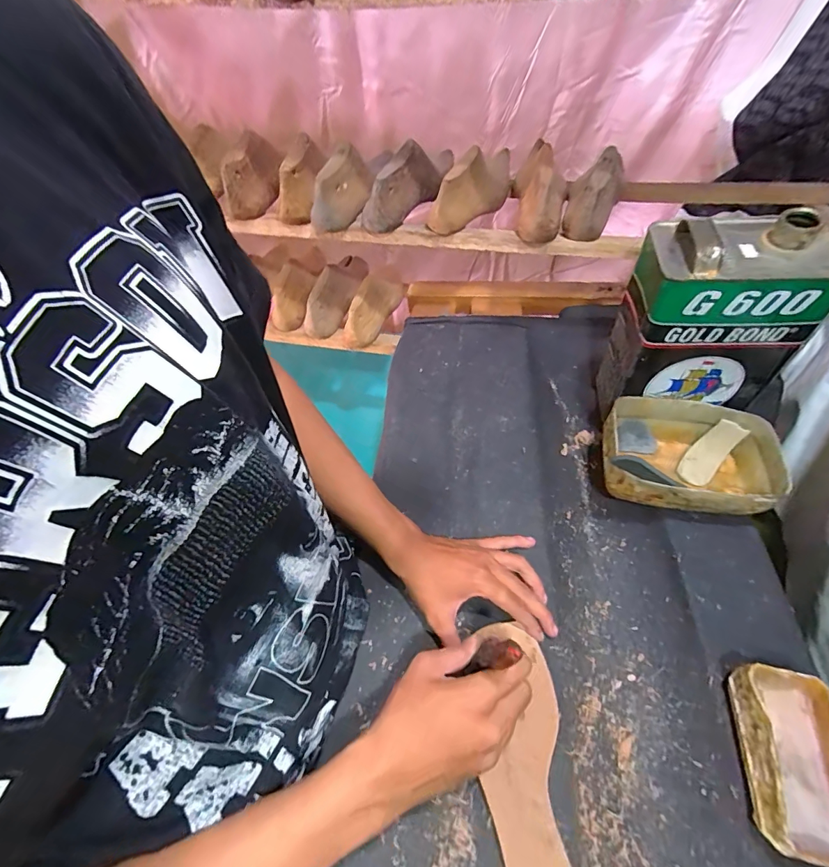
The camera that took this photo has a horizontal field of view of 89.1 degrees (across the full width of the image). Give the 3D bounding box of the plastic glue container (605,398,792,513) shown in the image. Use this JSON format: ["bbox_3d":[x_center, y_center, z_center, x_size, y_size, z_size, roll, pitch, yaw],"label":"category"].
[{"bbox_3d":[0.323,0.029,0.502,0.189,0.076,0.128,9,54,9],"label":"plastic glue container"}]

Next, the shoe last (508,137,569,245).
[{"bbox_3d":[0.169,-0.331,0.575,0.053,0.072,0.174,3,53,4],"label":"shoe last"}]

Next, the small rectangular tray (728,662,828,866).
[{"bbox_3d":[0.315,0.270,0.349,0.077,0.046,0.123,7,54,8],"label":"small rectangular tray"}]

